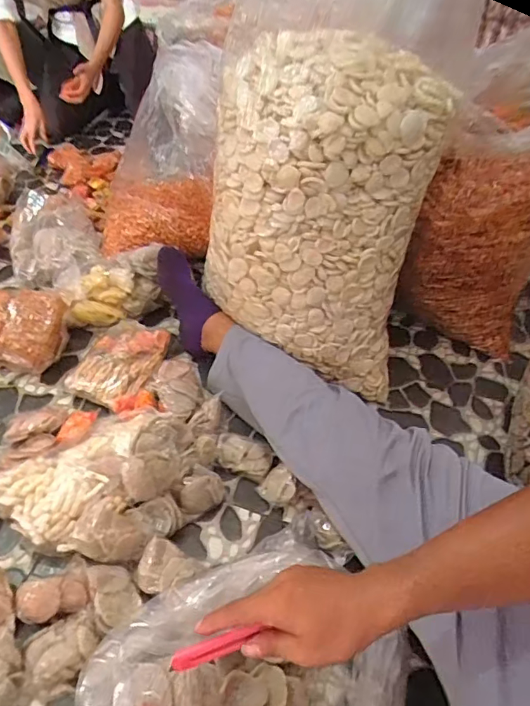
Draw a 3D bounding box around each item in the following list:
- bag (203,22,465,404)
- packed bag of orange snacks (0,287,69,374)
[{"bbox_3d":[0.104,-0.220,0.855,0.389,0.540,0.222,21,49,14],"label":"bag"},{"bbox_3d":[-0.520,-0.049,0.986,0.211,0.120,0.121,6,47,1],"label":"packed bag of orange snacks"}]

